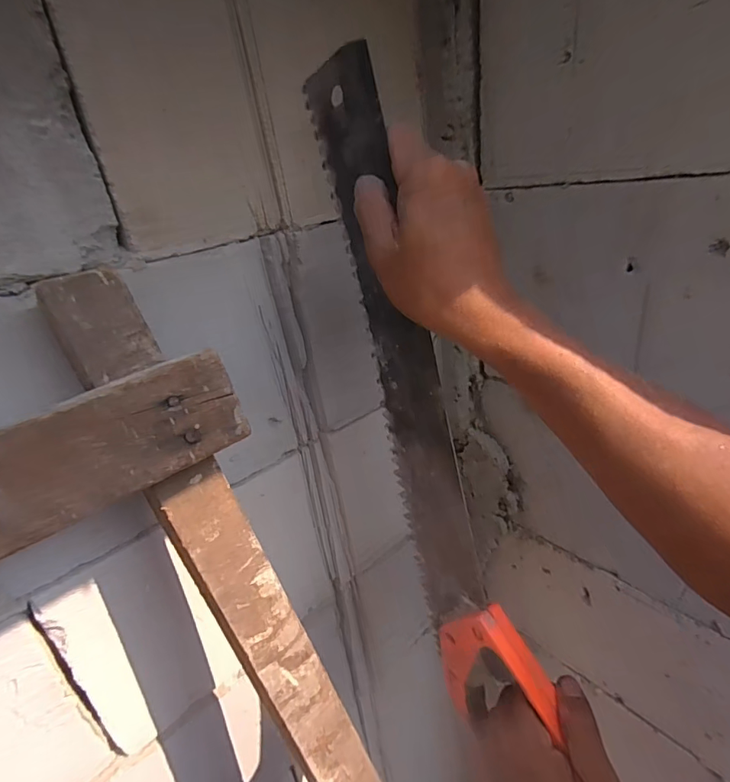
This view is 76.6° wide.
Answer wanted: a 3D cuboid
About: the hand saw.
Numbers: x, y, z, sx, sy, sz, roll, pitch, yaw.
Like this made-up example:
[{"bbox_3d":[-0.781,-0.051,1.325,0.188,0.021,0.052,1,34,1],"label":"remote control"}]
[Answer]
[{"bbox_3d":[0.044,0.019,0.328,0.029,0.470,0.098,-19,10,-24],"label":"hand saw"}]

